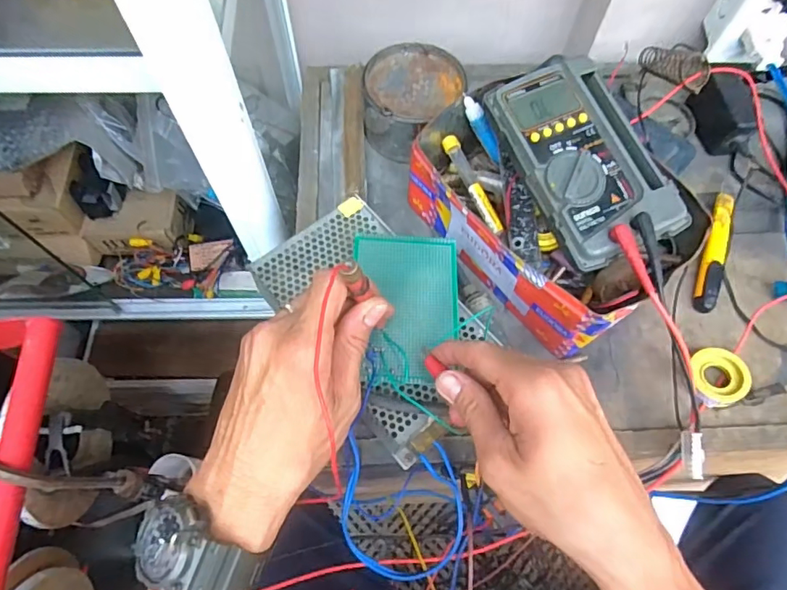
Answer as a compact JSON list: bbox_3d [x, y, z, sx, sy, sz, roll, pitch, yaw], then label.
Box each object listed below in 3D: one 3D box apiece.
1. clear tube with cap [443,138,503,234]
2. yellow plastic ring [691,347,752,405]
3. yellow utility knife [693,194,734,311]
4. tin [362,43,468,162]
[{"bbox_3d":[0.073,-0.101,0.468,0.016,0.015,0.103,-21,69,-10],"label":"clear tube with cap"},{"bbox_3d":[0.272,0.066,0.431,0.044,0.015,0.047,0,67,-1],"label":"yellow plastic ring"},{"bbox_3d":[0.301,-0.042,0.483,0.017,0.015,0.124,20,68,7],"label":"yellow utility knife"},{"bbox_3d":[0.015,-0.200,0.530,0.089,0.058,0.105,40,72,15],"label":"tin"}]

